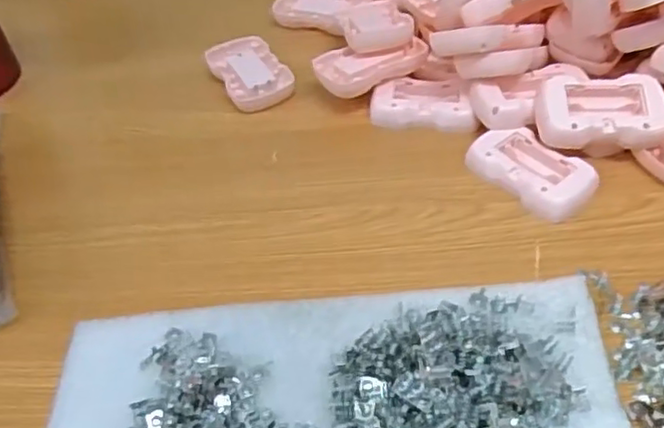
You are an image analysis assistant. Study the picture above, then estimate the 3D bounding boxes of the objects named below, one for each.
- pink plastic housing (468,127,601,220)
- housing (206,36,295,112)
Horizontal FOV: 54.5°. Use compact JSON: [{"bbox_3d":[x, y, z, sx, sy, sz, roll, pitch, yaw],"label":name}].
[{"bbox_3d":[0.140,-0.031,0.449,0.050,0.016,0.080,-29,52,-21],"label":"pink plastic housing"},{"bbox_3d":[-0.070,-0.123,0.555,0.056,0.011,0.091,-23,50,-16],"label":"housing"}]

